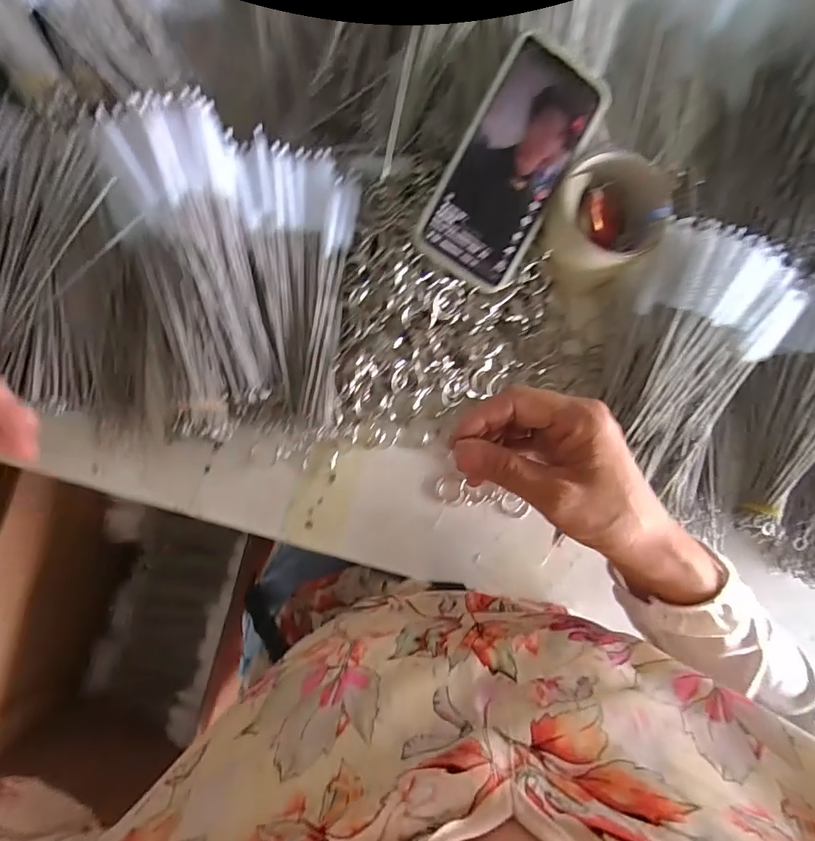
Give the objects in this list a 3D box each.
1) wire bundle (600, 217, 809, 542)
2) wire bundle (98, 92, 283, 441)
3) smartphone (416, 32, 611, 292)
[{"bbox_3d":[0.216,-0.026,0.358,0.111,0.025,0.224,12,111,8],"label":"wire bundle"},{"bbox_3d":[-0.147,-0.098,0.328,0.083,0.043,0.222,-7,106,-3],"label":"wire bundle"},{"bbox_3d":[0.077,-0.183,0.336,0.079,0.008,0.165,28,97,-14],"label":"smartphone"}]

